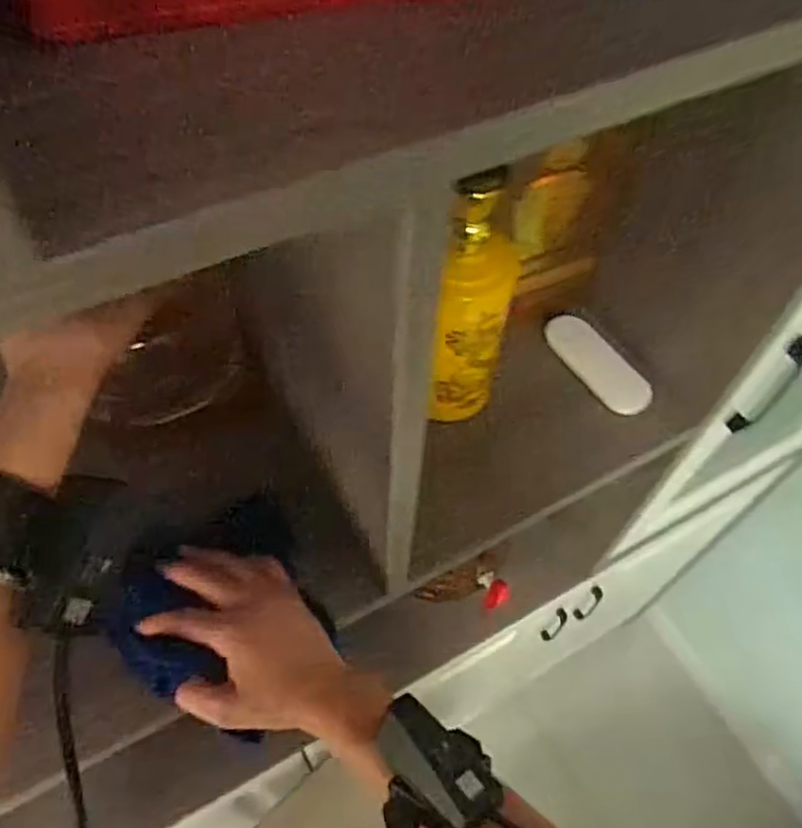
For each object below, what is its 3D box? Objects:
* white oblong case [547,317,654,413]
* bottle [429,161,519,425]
[{"bbox_3d":[0.186,-0.049,0.637,0.047,0.013,0.118,-29,62,-20],"label":"white oblong case"},{"bbox_3d":[0.054,-0.074,0.512,0.053,0.210,0.055,12,57,5],"label":"bottle"}]

